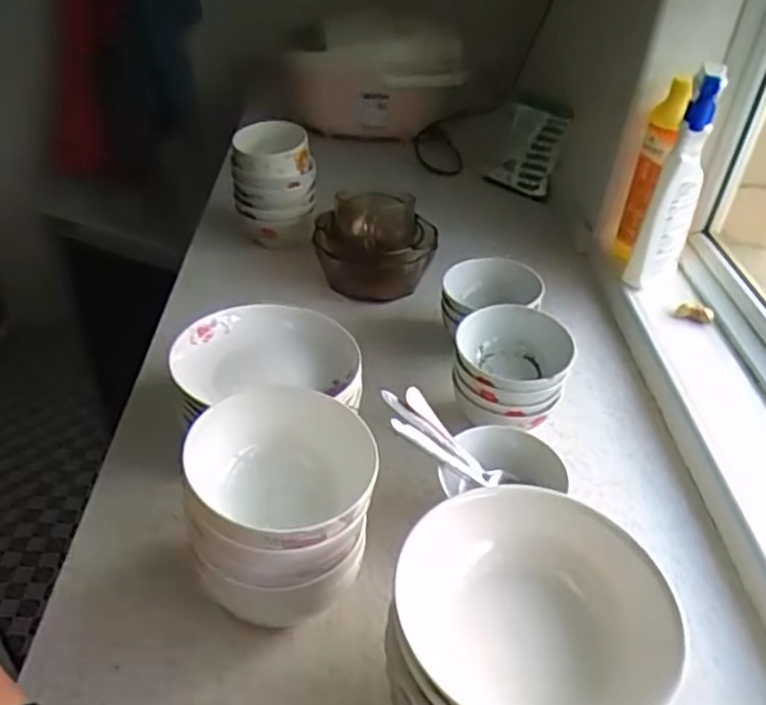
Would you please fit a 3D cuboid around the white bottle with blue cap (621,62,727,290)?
[{"bbox_3d":[0.356,-0.202,0.835,0.055,0.264,0.058,19,41,19],"label":"white bottle with blue cap"}]

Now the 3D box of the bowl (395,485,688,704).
[{"bbox_3d":[0.095,0.159,0.433,0.161,0.065,0.159,2,38,-2],"label":"bowl"}]

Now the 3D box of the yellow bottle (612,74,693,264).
[{"bbox_3d":[0.343,-0.229,0.893,0.037,0.226,0.085,16,40,15],"label":"yellow bottle"}]

